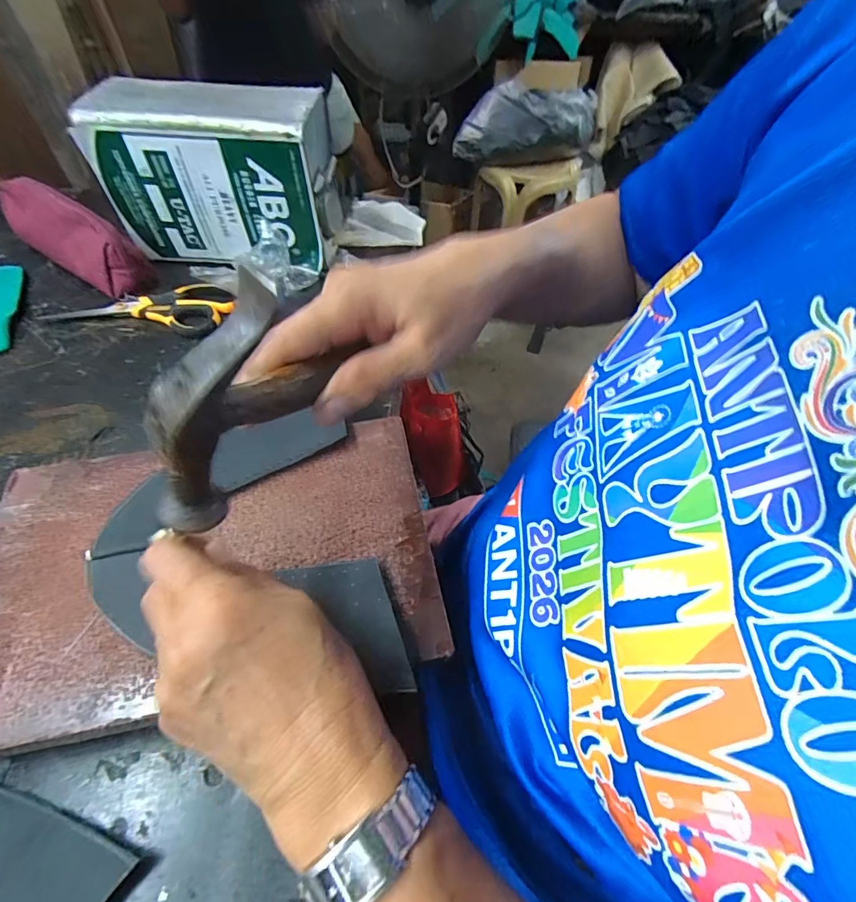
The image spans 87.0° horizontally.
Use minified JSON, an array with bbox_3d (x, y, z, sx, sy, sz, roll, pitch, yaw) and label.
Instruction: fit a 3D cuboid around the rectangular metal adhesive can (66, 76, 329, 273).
[{"bbox_3d":[-0.230,-0.304,0.517,0.239,0.165,0.099,6,53,5],"label":"rectangular metal adhesive can"}]

